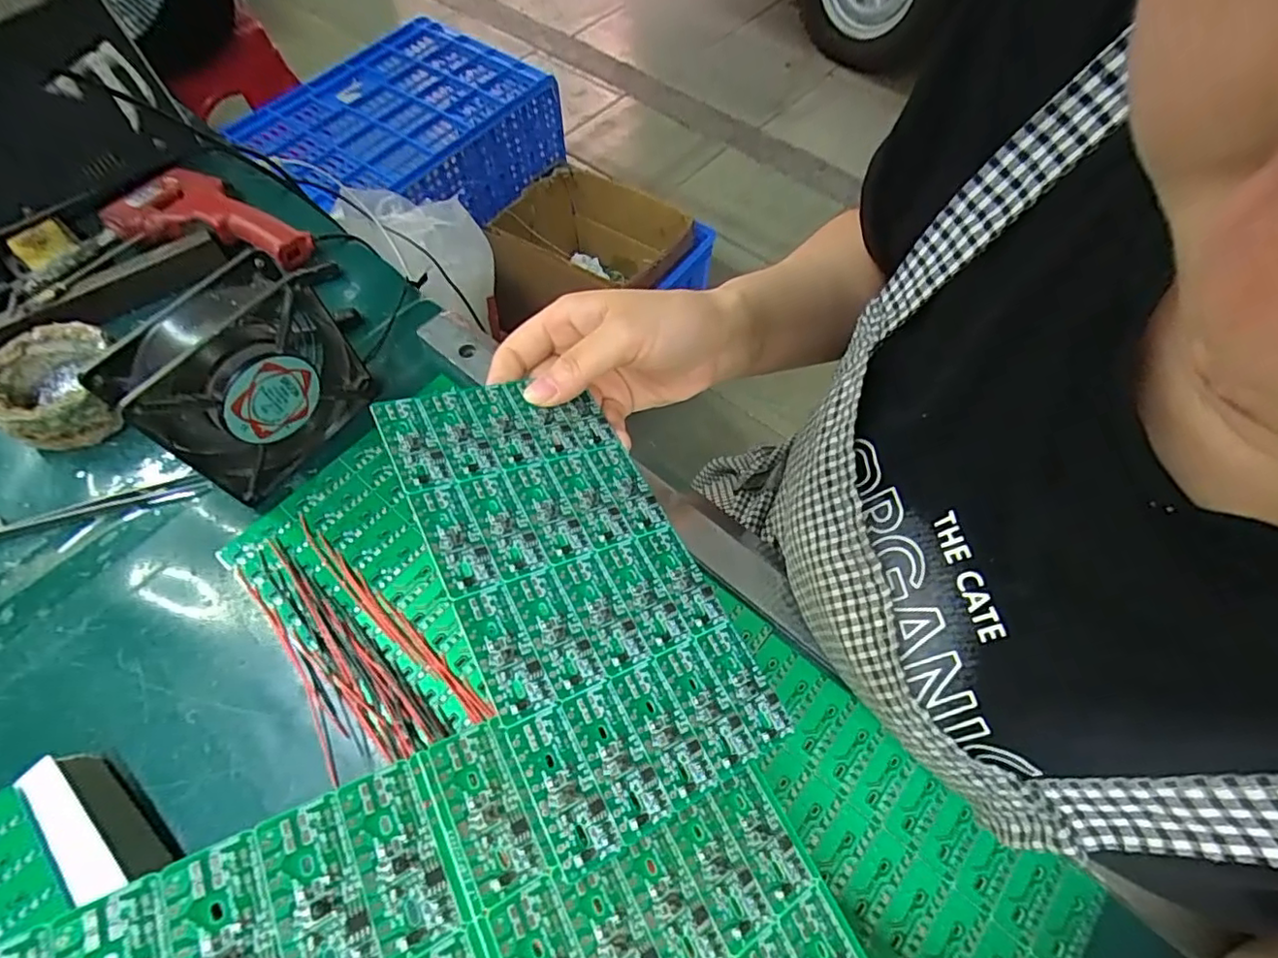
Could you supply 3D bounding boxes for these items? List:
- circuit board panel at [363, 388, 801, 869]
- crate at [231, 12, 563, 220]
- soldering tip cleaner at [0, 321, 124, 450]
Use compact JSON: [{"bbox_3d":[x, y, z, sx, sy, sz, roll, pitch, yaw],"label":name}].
[{"bbox_3d":[-0.026,0.033,0.236,0.097,0.004,0.185,-15,62,-32],"label":"circuit board panel"},{"bbox_3d":[-0.457,-0.680,1.194,0.384,0.193,0.534,36,67,17],"label":"crate"},{"bbox_3d":[-0.416,-0.064,0.425,0.079,0.041,0.088,-11,62,-6],"label":"soldering tip cleaner"}]

